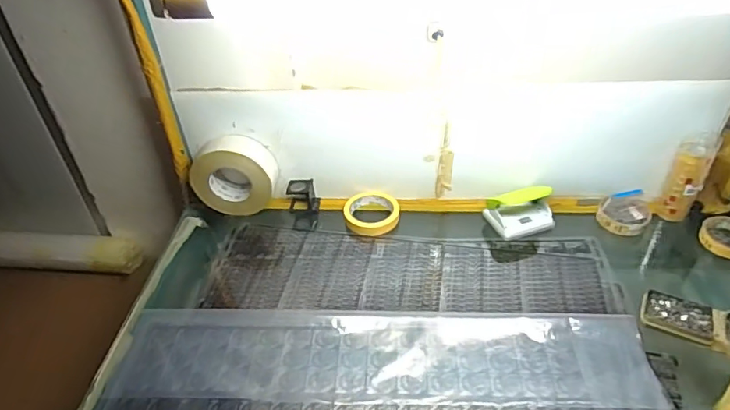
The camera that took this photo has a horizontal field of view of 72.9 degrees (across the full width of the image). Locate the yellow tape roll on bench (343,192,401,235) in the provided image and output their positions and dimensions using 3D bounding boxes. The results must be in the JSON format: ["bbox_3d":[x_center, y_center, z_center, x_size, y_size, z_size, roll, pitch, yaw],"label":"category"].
[{"bbox_3d":[0.011,0.012,0.898,0.098,0.027,0.083,16,42,22],"label":"yellow tape roll on bench"}]

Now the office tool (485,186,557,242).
[{"bbox_3d":[0.272,0.006,0.863,0.109,0.063,0.075,-11,39,-10],"label":"office tool"}]

